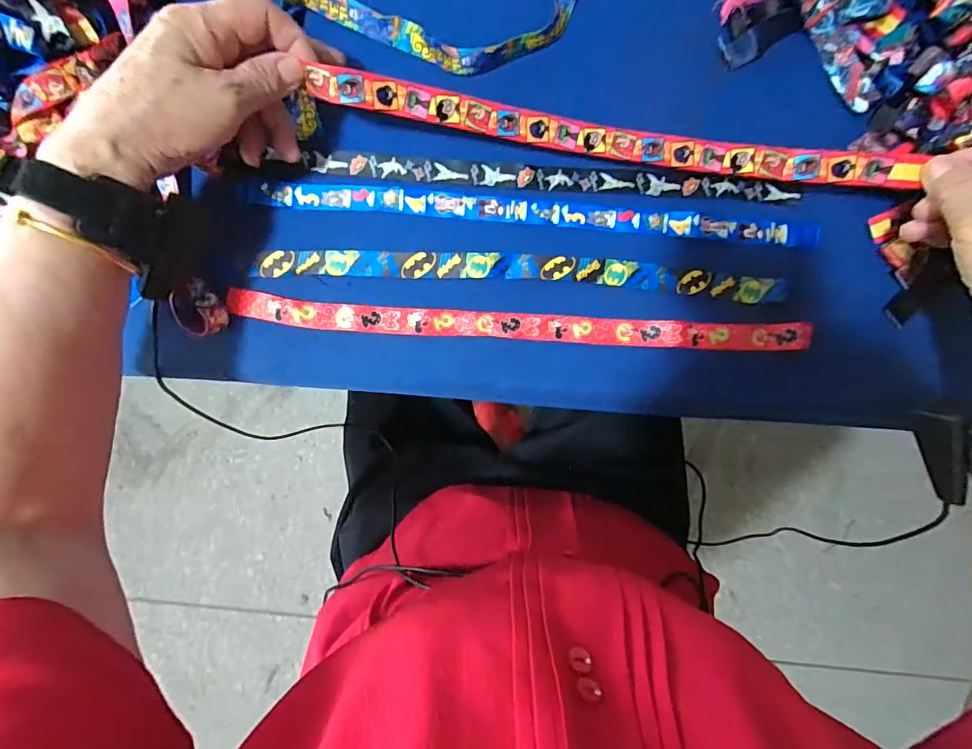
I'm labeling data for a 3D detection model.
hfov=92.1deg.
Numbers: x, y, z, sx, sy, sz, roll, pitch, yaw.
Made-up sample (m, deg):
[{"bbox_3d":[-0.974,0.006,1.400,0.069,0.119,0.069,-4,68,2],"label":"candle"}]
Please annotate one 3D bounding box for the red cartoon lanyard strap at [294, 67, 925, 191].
[{"bbox_3d":[0.090,-0.169,0.330,0.410,0.040,0.024,7,90,-3],"label":"red cartoon lanyard strap"}]

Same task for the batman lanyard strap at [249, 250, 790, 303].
[{"bbox_3d":[0.028,-0.080,0.363,0.411,0.004,0.025,2,90,0],"label":"batman lanyard strap"}]

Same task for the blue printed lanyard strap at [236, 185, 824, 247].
[{"bbox_3d":[0.041,-0.126,0.364,0.436,0.011,0.021,4,90,0],"label":"blue printed lanyard strap"}]

